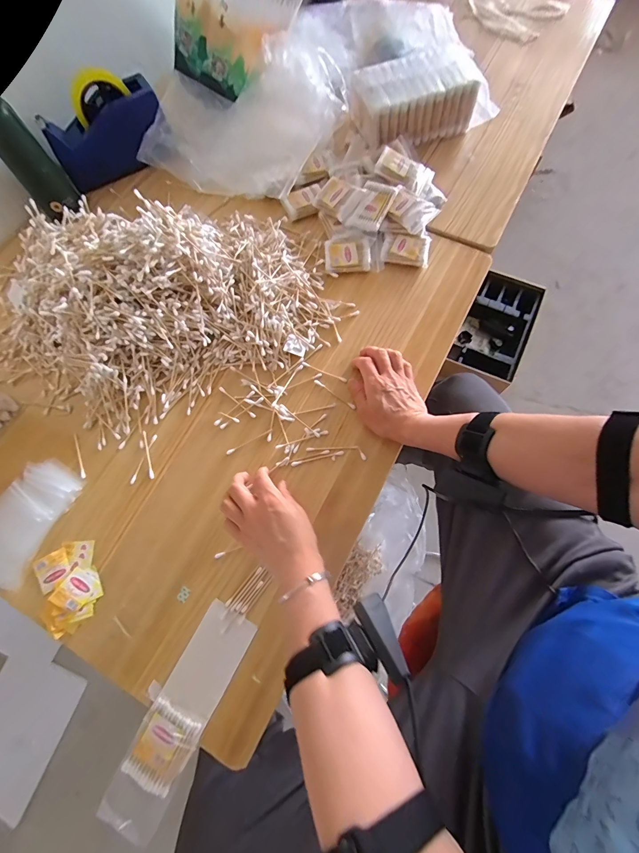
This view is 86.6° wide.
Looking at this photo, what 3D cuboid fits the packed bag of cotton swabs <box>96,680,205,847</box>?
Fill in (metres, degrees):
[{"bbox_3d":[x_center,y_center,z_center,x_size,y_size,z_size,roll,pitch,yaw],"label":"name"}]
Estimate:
[{"bbox_3d":[-0.181,0.366,0.369,0.071,0.017,0.125,21,74,9],"label":"packed bag of cotton swabs"}]

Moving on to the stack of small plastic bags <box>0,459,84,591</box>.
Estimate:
[{"bbox_3d":[-0.387,0.119,0.443,0.083,0.017,0.151,29,71,-5],"label":"stack of small plastic bags"}]

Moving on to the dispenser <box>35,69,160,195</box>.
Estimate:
[{"bbox_3d":[-0.367,-0.511,0.588,0.196,0.102,0.083,-30,76,-7],"label":"dispenser"}]

